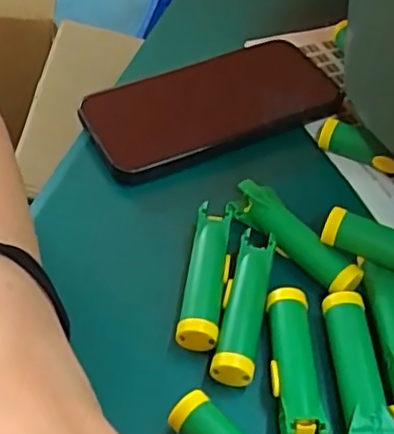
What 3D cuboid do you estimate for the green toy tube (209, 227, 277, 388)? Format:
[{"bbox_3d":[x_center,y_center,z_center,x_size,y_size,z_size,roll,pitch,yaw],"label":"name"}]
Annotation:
[{"bbox_3d":[0.023,0.042,0.306,0.019,0.018,0.074,11,49,6],"label":"green toy tube"}]

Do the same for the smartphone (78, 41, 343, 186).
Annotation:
[{"bbox_3d":[0.010,-0.073,0.411,0.159,0.012,0.073,-21,53,-21],"label":"smartphone"}]

